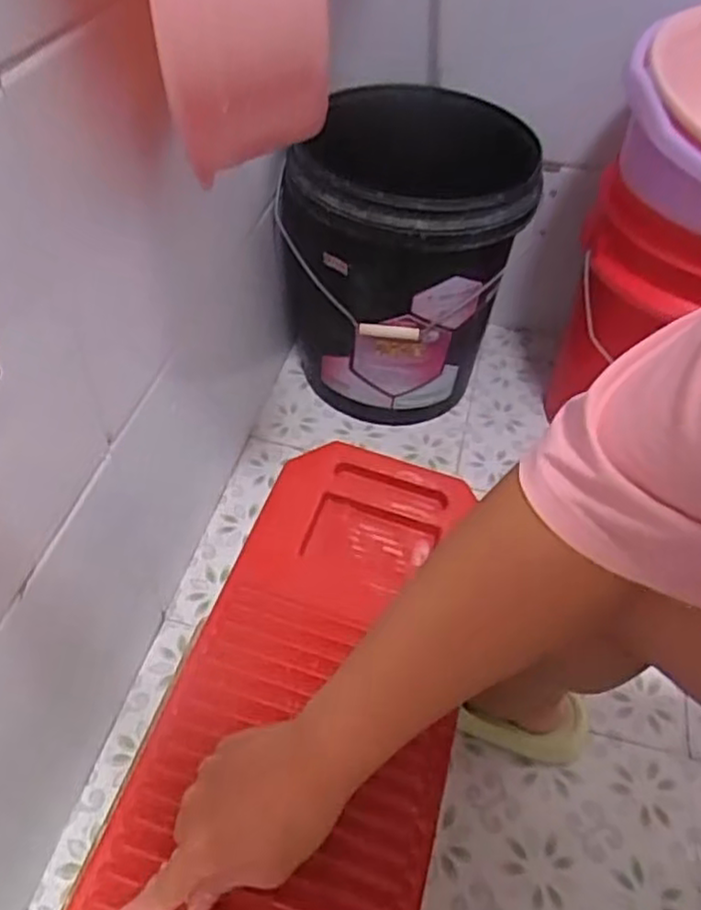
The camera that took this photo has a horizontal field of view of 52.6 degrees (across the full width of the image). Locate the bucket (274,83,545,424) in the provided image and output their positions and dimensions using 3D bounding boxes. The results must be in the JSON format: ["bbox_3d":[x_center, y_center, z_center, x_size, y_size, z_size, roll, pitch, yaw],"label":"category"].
[{"bbox_3d":[0.066,-0.276,1.037,0.319,0.390,0.353,9,48,1],"label":"bucket"}]

